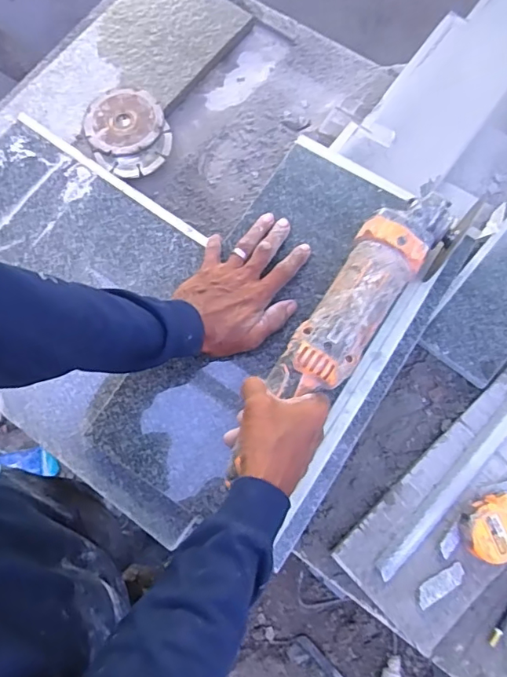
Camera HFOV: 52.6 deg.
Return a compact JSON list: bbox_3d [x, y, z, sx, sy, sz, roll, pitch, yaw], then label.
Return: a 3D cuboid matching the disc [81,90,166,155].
[{"bbox_3d":[-0.175,-0.295,0.694,0.102,0.006,0.098,0,73,2],"label":"disc"}]

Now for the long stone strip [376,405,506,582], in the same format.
[{"bbox_3d":[0.222,0.144,0.542,0.022,0.010,0.266,42,79,13],"label":"long stone strip"}]

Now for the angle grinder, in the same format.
[{"bbox_3d":[0.111,-0.041,0.531,0.080,0.083,0.257,41,78,12],"label":"angle grinder"}]

